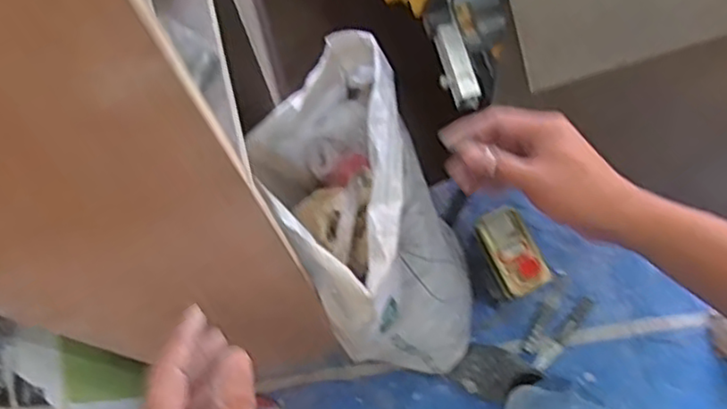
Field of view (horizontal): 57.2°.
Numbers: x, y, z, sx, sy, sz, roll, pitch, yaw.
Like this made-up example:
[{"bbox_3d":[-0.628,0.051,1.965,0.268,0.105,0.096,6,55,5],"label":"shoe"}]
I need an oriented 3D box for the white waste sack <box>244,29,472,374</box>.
[{"bbox_3d":[0.027,0.044,1.189,0.278,0.588,0.520,-27,74,-5],"label":"white waste sack"}]

